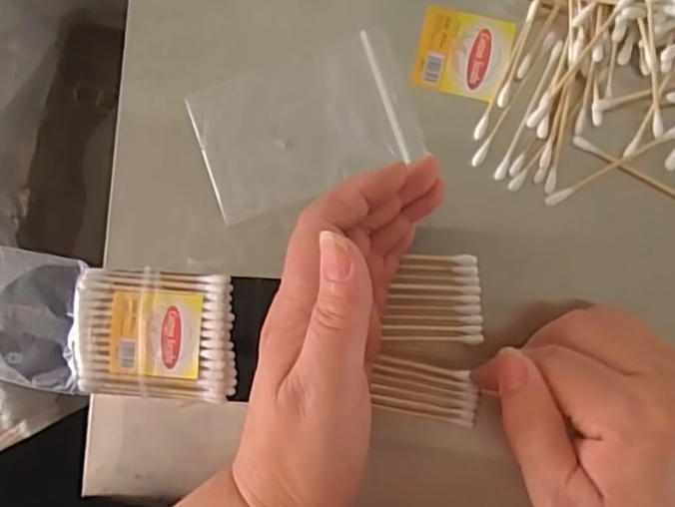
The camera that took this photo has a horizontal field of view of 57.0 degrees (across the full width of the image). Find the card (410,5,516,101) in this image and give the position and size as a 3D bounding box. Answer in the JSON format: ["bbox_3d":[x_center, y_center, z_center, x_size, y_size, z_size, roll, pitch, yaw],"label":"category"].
[{"bbox_3d":[0.061,-0.096,0.300,0.042,0.004,0.038,14,90,3],"label":"card"}]

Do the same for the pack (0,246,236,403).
[{"bbox_3d":[-0.114,0.035,0.301,0.127,0.014,0.065,3,89,3],"label":"pack"}]

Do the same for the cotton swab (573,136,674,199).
[{"bbox_3d":[0.143,-0.037,0.291,0.071,0.007,0.005,30,90,6],"label":"cotton swab"}]

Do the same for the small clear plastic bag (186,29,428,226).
[{"bbox_3d":[-0.016,-0.063,0.303,0.101,0.006,0.067,-19,88,2],"label":"small clear plastic bag"}]

